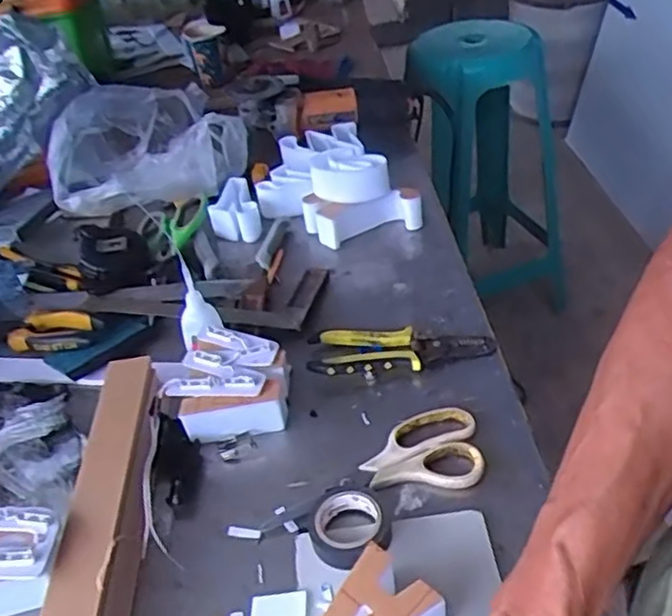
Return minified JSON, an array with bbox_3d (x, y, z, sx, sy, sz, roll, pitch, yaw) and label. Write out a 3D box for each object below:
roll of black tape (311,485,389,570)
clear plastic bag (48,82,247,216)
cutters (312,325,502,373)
[{"bbox_3d":[0.008,0.159,0.509,0.056,0.018,0.060,-4,39,4],"label":"roll of black tape"},{"bbox_3d":[-0.255,-0.211,0.916,0.235,0.131,0.156,-22,41,-18],"label":"clear plastic bag"},{"bbox_3d":[0.060,0.036,0.657,0.169,0.017,0.057,-5,39,2],"label":"cutters"}]

